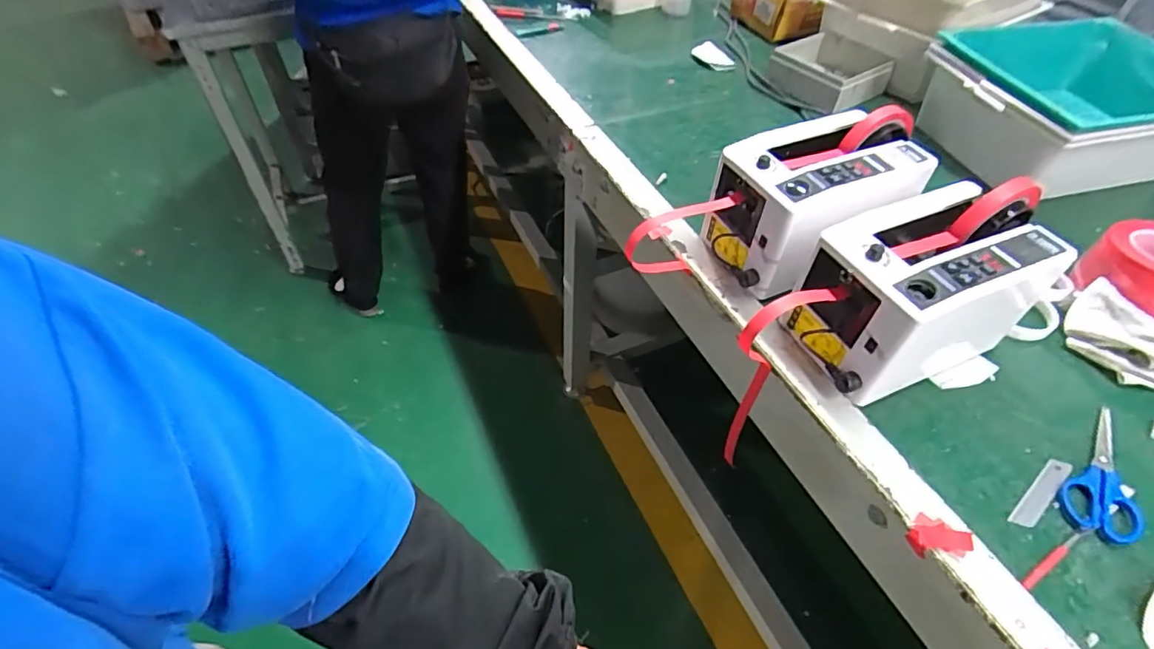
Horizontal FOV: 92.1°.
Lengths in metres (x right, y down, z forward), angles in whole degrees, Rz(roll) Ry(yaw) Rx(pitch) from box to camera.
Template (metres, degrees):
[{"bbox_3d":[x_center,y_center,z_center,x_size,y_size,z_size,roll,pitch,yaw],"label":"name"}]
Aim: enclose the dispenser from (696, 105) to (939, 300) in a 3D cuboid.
[{"bbox_3d":[0.290,-0.148,0.683,0.236,0.154,0.166,-26,54,-22],"label":"dispenser"}]

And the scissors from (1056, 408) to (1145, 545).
[{"bbox_3d":[0.517,0.141,0.539,0.061,0.006,0.164,34,56,26],"label":"scissors"}]

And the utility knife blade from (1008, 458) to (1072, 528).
[{"bbox_3d":[0.440,0.159,0.525,0.101,0.004,0.018,-31,62,-26],"label":"utility knife blade"}]

